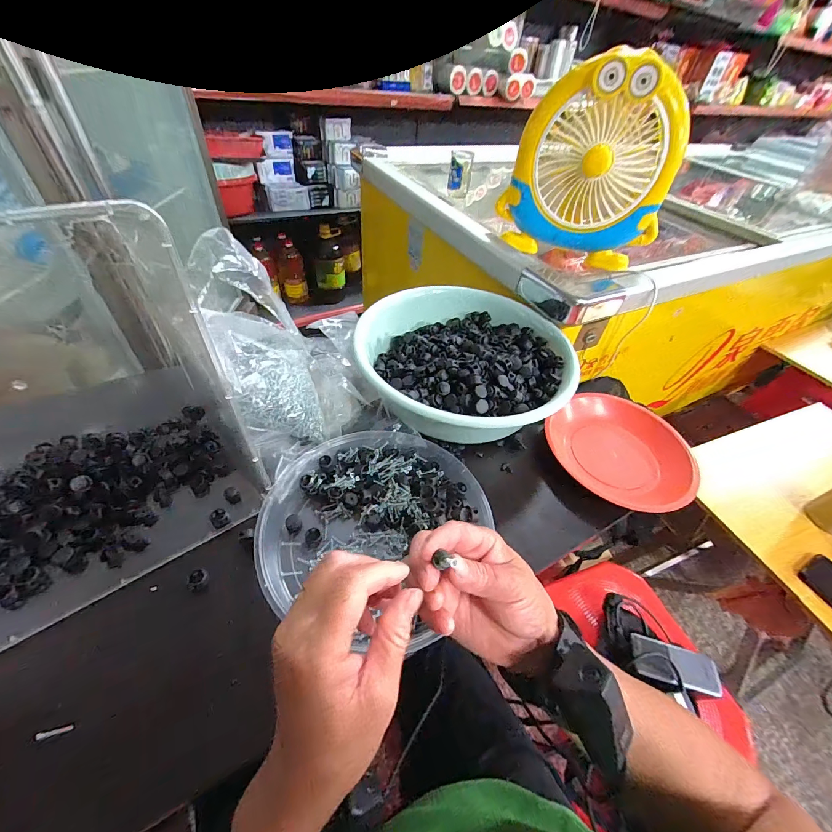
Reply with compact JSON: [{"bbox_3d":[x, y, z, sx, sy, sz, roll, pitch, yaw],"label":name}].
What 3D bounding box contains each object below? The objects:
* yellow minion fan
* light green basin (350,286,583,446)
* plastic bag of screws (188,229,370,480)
[{"bbox_3d":[0.281,-0.394,0.576,0.243,0.253,0.070,17,48,8],"label":"yellow minion fan"},{"bbox_3d":[0.064,-0.076,0.518,0.285,0.079,0.277,4,47,-4],"label":"light green basin"},{"bbox_3d":[-0.146,-0.077,0.421,0.170,0.184,0.175,-25,55,-27],"label":"plastic bag of screws"}]

